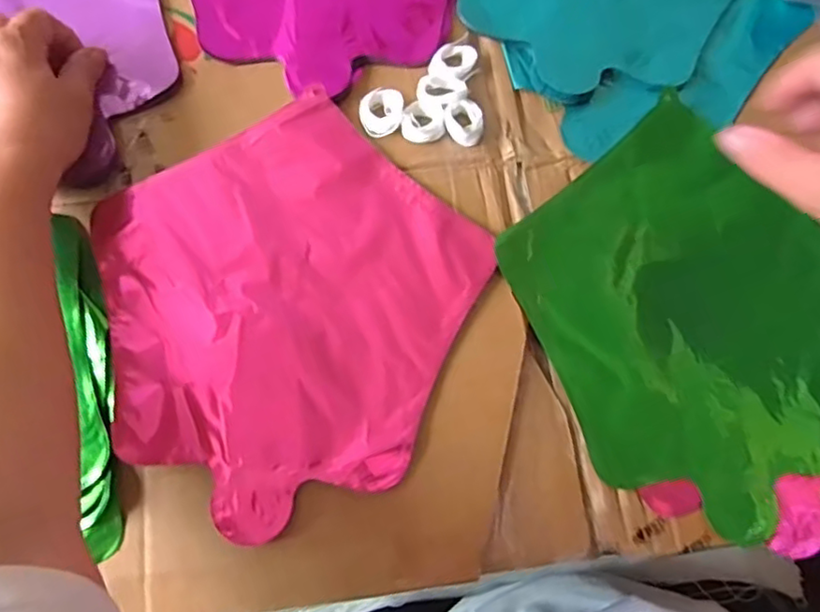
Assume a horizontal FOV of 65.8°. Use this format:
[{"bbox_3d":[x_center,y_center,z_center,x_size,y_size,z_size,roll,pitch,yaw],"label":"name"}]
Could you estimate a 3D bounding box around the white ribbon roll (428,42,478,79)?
[{"bbox_3d":[0.030,-0.166,0.426,0.030,0.007,0.031,1,73,-2],"label":"white ribbon roll"}]

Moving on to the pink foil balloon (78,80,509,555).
[{"bbox_3d":[-0.077,-0.004,0.380,0.223,0.010,0.224,40,77,9],"label":"pink foil balloon"}]

